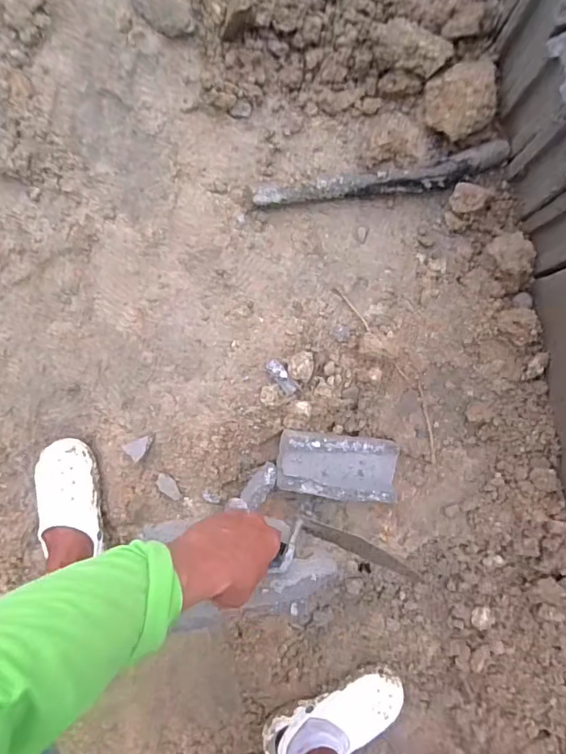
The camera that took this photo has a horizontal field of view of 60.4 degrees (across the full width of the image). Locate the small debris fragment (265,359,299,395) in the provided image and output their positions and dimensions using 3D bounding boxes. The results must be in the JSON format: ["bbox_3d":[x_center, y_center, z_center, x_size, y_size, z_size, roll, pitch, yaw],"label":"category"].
[{"bbox_3d":[0.000,-0.001,0.821,0.029,0.017,0.071,-41,88,4],"label":"small debris fragment"}]

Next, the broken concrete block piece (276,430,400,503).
[{"bbox_3d":[0.102,0.151,0.812,0.219,0.045,0.105,10,92,-15],"label":"broken concrete block piece"}]

